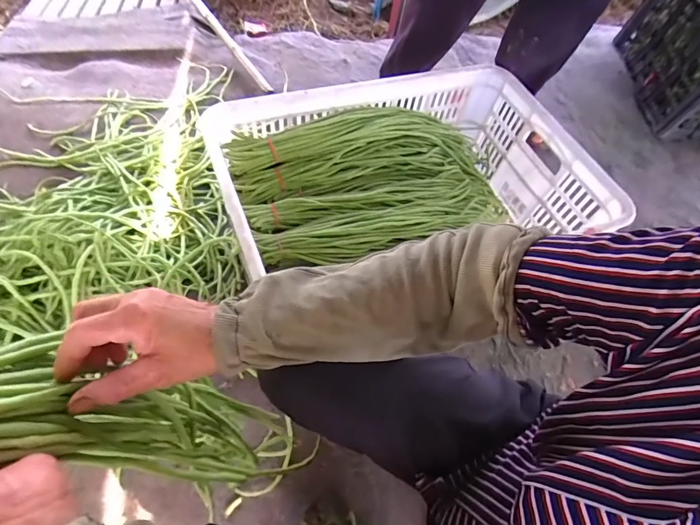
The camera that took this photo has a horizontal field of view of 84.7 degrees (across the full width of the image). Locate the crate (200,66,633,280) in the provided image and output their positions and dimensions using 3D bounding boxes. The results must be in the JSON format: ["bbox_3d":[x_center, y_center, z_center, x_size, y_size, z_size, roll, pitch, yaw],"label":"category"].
[{"bbox_3d":[0.097,-0.137,0.701,0.596,0.205,0.366,-16,65,-15],"label":"crate"}]

